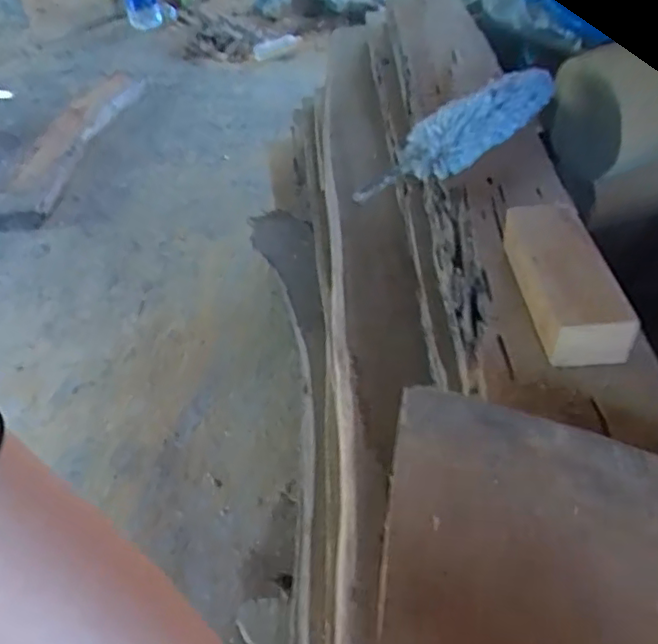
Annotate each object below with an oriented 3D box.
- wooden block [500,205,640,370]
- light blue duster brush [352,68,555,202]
[{"bbox_3d":[0.184,-0.041,0.496,0.057,0.048,0.165,-4,45,0],"label":"wooden block"},{"bbox_3d":[0.150,-0.216,0.694,0.316,0.055,0.065,-36,53,-27],"label":"light blue duster brush"}]

